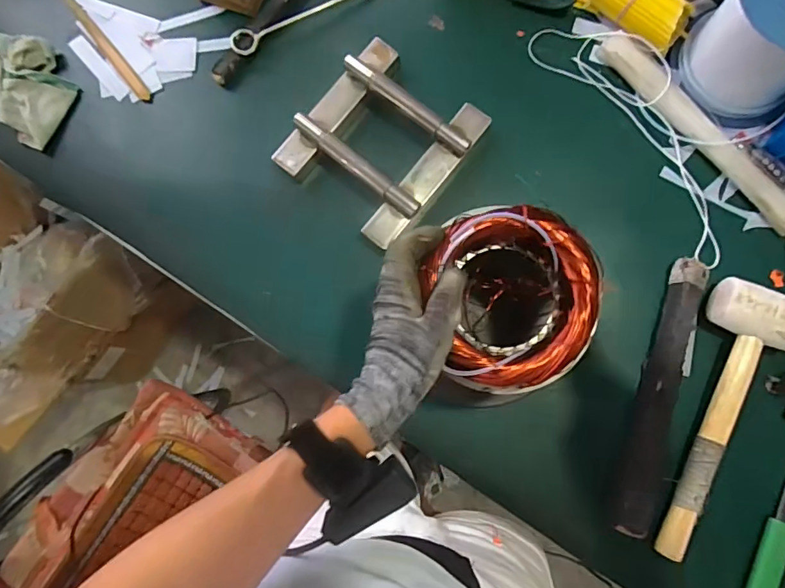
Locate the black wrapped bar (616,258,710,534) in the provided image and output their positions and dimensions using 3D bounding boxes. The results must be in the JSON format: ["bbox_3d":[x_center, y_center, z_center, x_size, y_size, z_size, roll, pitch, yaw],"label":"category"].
[{"bbox_3d":[0.282,0.103,0.508,0.034,0.023,0.288,16,84,6],"label":"black wrapped bar"}]

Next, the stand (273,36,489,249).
[{"bbox_3d":[-0.013,-0.178,0.567,0.173,0.042,0.191,39,86,8],"label":"stand"}]

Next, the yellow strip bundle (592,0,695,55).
[{"bbox_3d":[0.283,-0.339,0.566,0.125,0.047,0.046,39,86,8],"label":"yellow strip bundle"}]

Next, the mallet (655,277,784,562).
[{"bbox_3d":[0.329,0.130,0.489,0.084,0.045,0.284,24,84,6],"label":"mallet"}]

